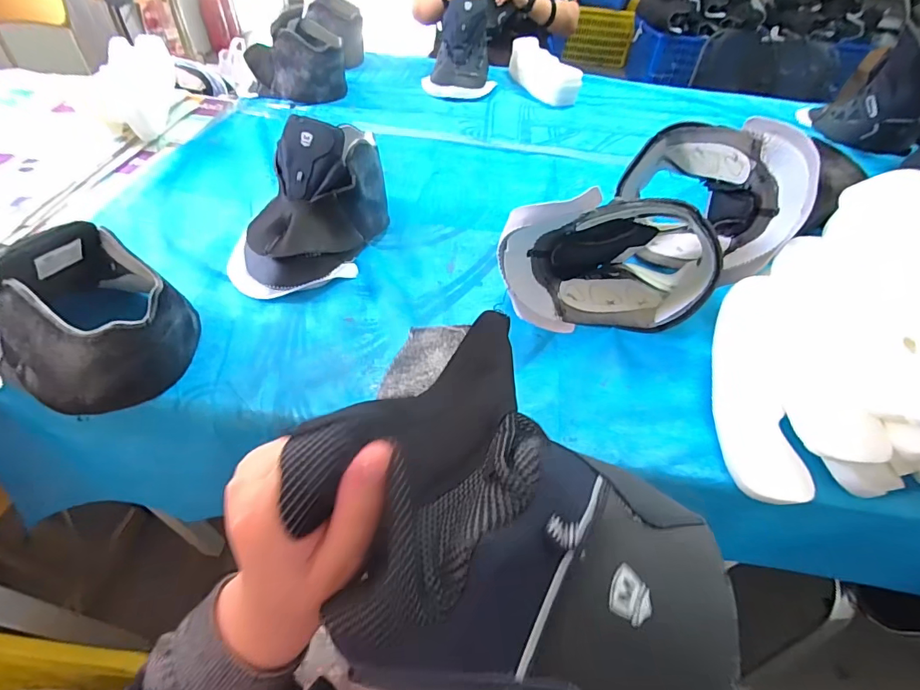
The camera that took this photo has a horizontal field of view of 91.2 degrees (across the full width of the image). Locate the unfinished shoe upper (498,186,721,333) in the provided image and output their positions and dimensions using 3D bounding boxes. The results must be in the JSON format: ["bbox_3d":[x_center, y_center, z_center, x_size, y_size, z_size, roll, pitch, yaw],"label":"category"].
[{"bbox_3d":[0.195,-0.124,0.601,0.273,0.165,0.121,4,49,-1],"label":"unfinished shoe upper"}]

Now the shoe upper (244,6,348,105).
[{"bbox_3d":[-0.388,-0.672,1.057,0.210,0.149,0.127,22,51,13],"label":"shoe upper"}]

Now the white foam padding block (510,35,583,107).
[{"bbox_3d":[0.209,-0.714,1.182,0.076,0.089,0.285,-13,52,-16],"label":"white foam padding block"}]

